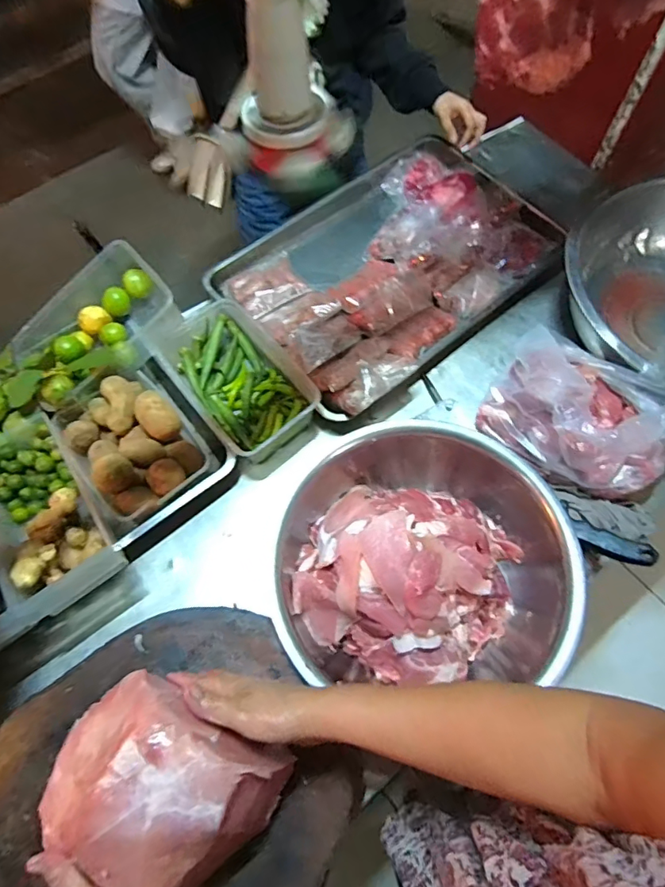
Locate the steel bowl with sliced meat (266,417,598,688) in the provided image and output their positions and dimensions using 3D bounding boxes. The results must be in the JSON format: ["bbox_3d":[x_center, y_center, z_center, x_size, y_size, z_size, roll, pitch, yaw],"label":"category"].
[{"bbox_3d":[0.115,0.133,0.678,0.356,0.154,0.338,0,67,-1],"label":"steel bowl with sliced meat"}]

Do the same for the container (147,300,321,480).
[{"bbox_3d":[-0.155,-0.096,0.814,0.162,0.088,0.264,-36,72,-15],"label":"container"}]

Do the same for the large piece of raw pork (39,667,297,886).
[{"bbox_3d":[-0.156,0.309,0.442,0.195,0.128,0.154,28,69,11],"label":"large piece of raw pork"}]

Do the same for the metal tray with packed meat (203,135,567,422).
[{"bbox_3d":[0.105,-0.329,0.902,0.568,0.091,0.405,-38,72,-15],"label":"metal tray with packed meat"}]

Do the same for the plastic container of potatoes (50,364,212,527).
[{"bbox_3d":[-0.296,-0.004,0.742,0.165,0.080,0.217,-35,72,-14],"label":"plastic container of potatoes"}]

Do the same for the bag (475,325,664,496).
[{"bbox_3d":[0.361,-0.048,0.700,0.259,0.173,0.197,17,68,6],"label":"bag"}]

